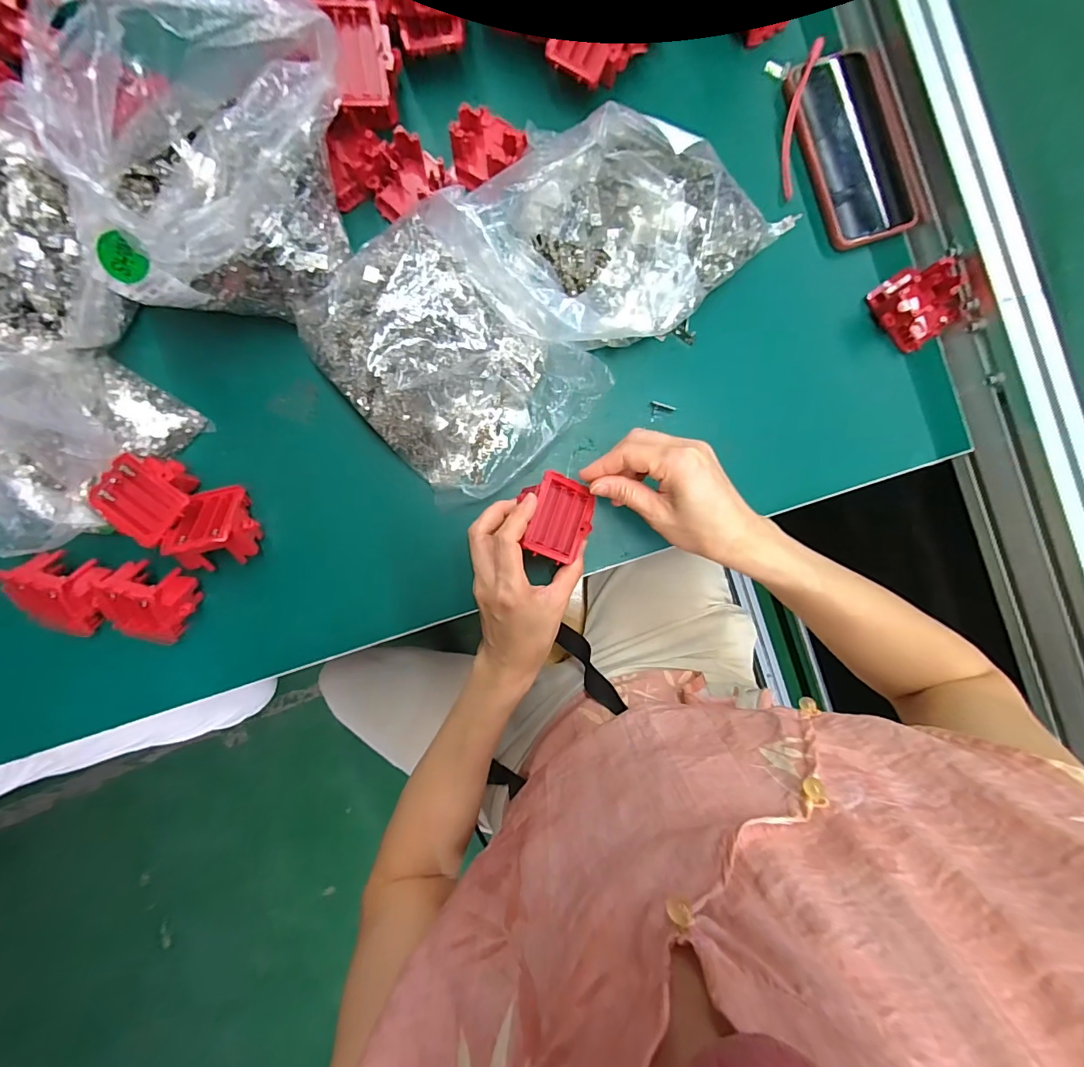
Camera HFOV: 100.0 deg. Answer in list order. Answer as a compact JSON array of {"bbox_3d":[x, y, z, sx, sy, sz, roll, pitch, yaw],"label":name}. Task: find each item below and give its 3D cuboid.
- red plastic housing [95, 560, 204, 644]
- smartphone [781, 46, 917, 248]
[{"bbox_3d":[-0.317,0.057,0.361,0.058,0.046,0.063,0,89,-3],"label":"red plastic housing"},{"bbox_3d":[0.281,-0.346,0.409,0.083,0.012,0.163,-21,90,-3],"label":"smartphone"}]

